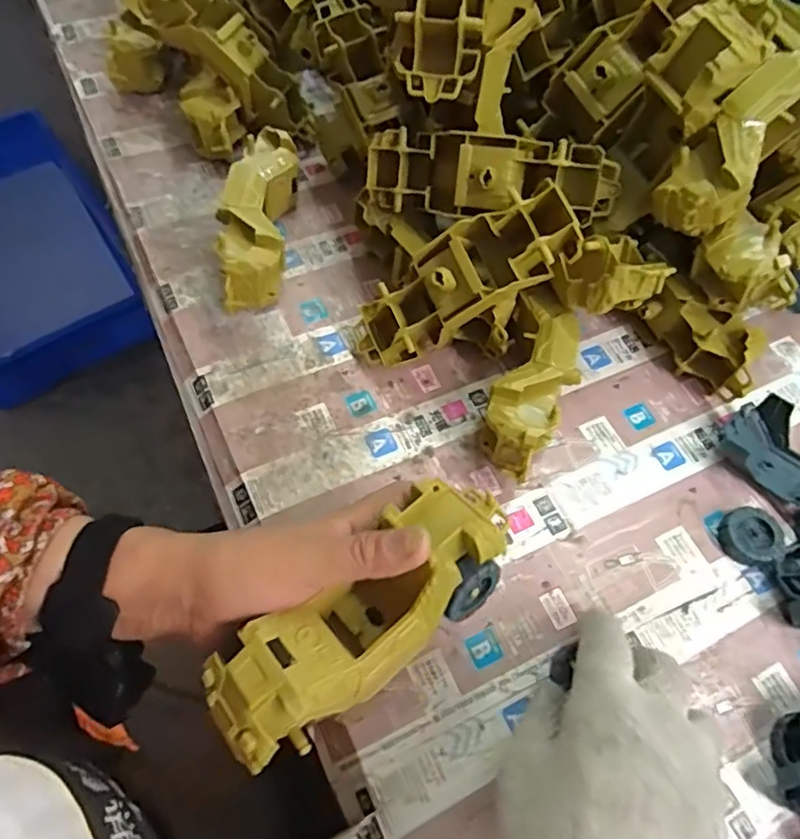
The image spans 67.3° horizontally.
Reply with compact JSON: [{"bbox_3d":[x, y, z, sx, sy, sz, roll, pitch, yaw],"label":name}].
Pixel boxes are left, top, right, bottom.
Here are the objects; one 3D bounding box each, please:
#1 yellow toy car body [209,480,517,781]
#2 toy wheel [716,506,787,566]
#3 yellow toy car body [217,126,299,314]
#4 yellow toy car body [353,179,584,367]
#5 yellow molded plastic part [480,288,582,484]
[{"bbox_3d":[-0.012,0.094,0.305,0.173,0.053,0.059,-36,71,-21],"label":"yellow toy car body"},{"bbox_3d":[0.236,0.078,0.405,0.036,0.016,0.037,1,64,-3],"label":"toy wheel"},{"bbox_3d":[-0.115,-0.161,0.489,0.052,0.058,0.166,4,64,-2],"label":"yellow toy car body"},{"bbox_3d":[0.043,-0.090,0.425,0.179,0.069,0.058,-30,62,28],"label":"yellow toy car body"},{"bbox_3d":[0.092,-0.019,0.426,0.051,0.054,0.130,20,64,6],"label":"yellow molded plastic part"}]

